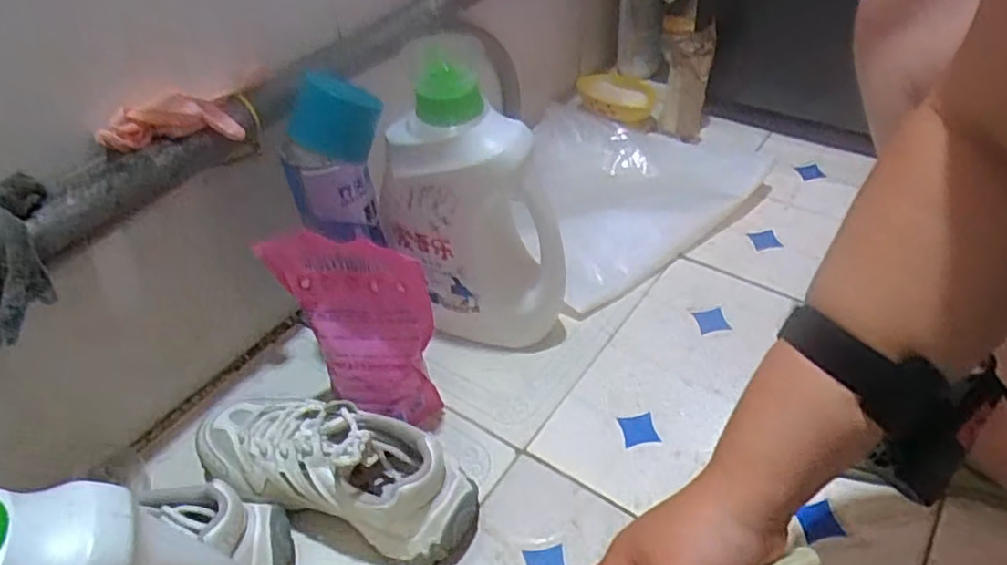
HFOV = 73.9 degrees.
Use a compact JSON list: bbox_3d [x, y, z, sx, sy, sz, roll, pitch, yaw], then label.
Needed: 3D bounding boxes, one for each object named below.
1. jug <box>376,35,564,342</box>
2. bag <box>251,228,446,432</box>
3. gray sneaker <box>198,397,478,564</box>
[{"bbox_3d":[-0.022,-0.077,0.620,0.155,0.290,0.120,3,44,10],"label":"jug"},{"bbox_3d":[-0.120,0.049,0.564,0.124,0.199,0.046,7,45,14],"label":"bag"},{"bbox_3d":[-0.138,0.148,0.537,0.237,0.091,0.081,10,46,17],"label":"gray sneaker"}]

